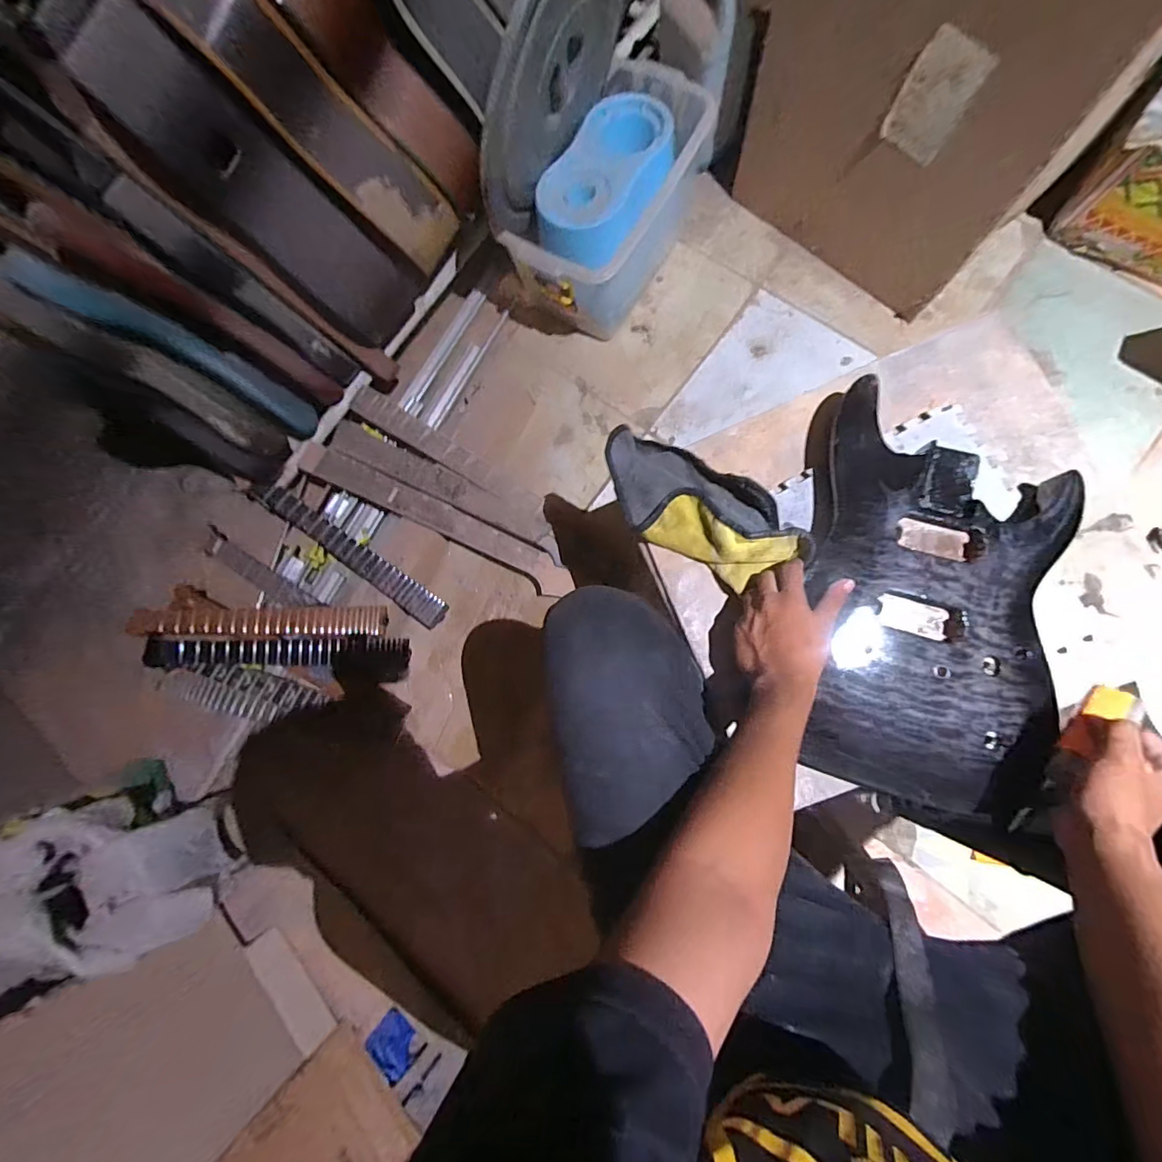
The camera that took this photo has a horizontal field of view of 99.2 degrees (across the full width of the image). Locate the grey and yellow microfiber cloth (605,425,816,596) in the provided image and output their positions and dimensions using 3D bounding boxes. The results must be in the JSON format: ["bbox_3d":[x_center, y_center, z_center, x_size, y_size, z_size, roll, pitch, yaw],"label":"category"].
[{"bbox_3d":[0.134,-0.089,0.601,0.272,0.043,0.112,37,89,18],"label":"grey and yellow microfiber cloth"}]

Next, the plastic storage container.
[{"bbox_3d":[0.072,-0.757,1.017,0.244,0.243,0.464,32,88,9],"label":"plastic storage container"}]

